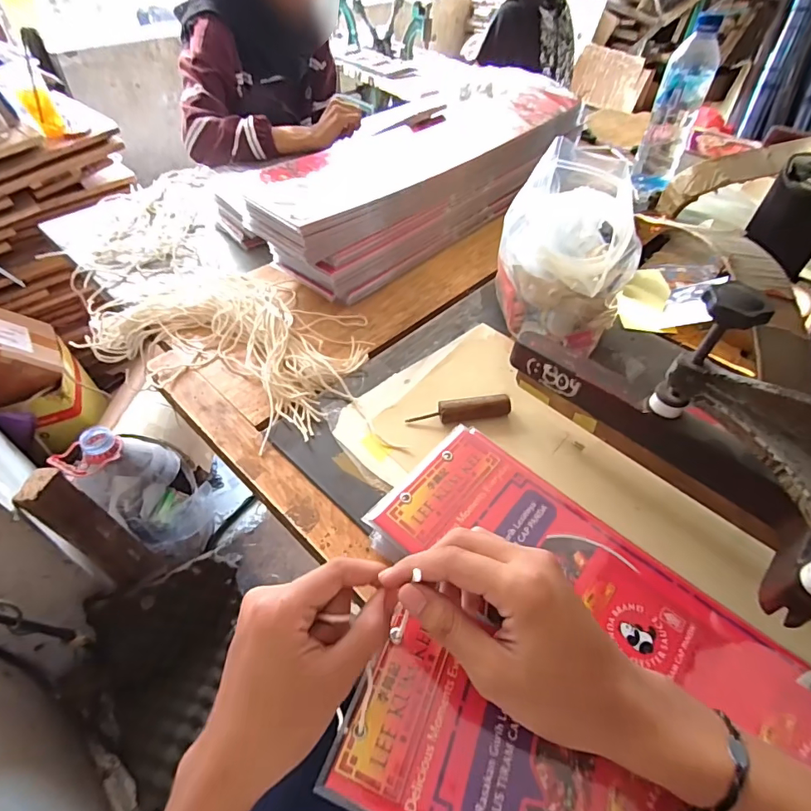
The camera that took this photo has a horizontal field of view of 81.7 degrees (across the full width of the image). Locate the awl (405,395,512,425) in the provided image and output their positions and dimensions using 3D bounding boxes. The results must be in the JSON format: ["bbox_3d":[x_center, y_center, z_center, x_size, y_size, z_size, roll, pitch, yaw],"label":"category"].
[{"bbox_3d":[0.051,0.006,0.428,0.092,0.020,0.018,-4,49,-5],"label":"awl"}]

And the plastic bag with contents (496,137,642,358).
[{"bbox_3d":[0.166,-0.151,0.485,0.128,0.152,0.157,22,52,17],"label":"plastic bag with contents"}]

